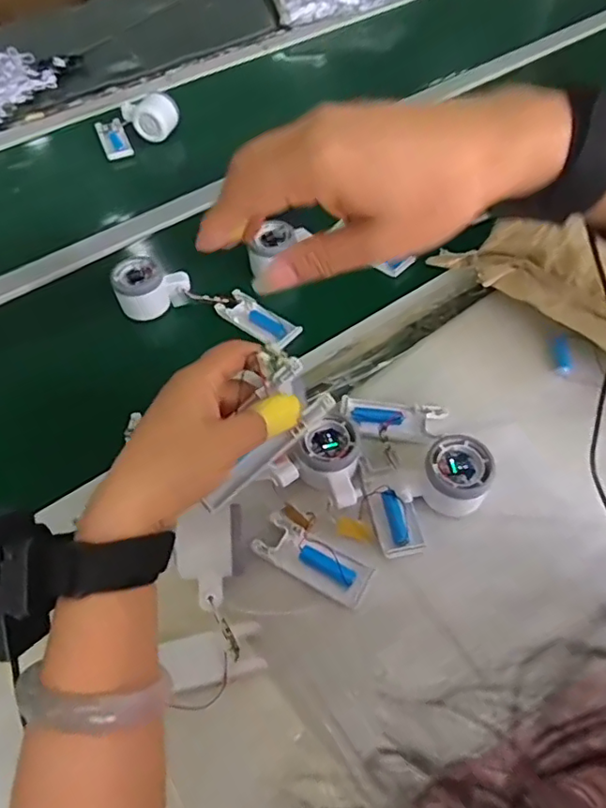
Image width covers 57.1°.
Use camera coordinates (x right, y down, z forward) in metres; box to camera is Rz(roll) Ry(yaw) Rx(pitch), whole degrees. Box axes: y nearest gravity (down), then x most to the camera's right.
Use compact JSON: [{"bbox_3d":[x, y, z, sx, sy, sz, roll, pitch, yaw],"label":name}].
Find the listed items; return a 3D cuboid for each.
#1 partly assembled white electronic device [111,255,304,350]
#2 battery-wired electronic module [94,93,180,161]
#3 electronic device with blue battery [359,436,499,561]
[{"bbox_3d":[-0.110,-0.121,0.652,0.225,0.049,0.065,11,56,10],"label":"partly assembled white electronic device"},{"bbox_3d":[-0.266,-0.458,0.896,0.131,0.054,0.103,-23,57,-13],"label":"battery-wired electronic module"},{"bbox_3d":[0.113,0.078,0.490,0.105,0.050,0.088,-7,55,-2],"label":"electronic device with blue battery"}]

